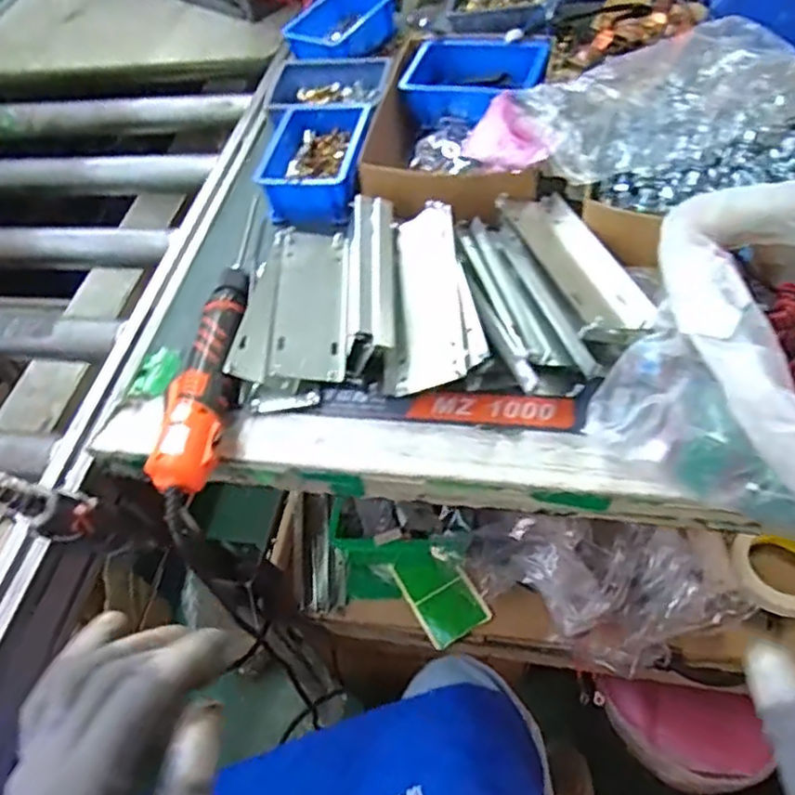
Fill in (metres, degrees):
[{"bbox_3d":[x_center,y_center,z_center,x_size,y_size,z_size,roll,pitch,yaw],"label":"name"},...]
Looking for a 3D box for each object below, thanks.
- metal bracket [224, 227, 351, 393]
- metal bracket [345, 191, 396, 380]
[{"bbox_3d":[-0.087,-0.089,0.619,0.094,0.021,0.185,3,57,4],"label":"metal bracket"},{"bbox_3d":[-0.023,-0.107,0.609,0.042,0.042,0.195,-1,57,2],"label":"metal bracket"}]

